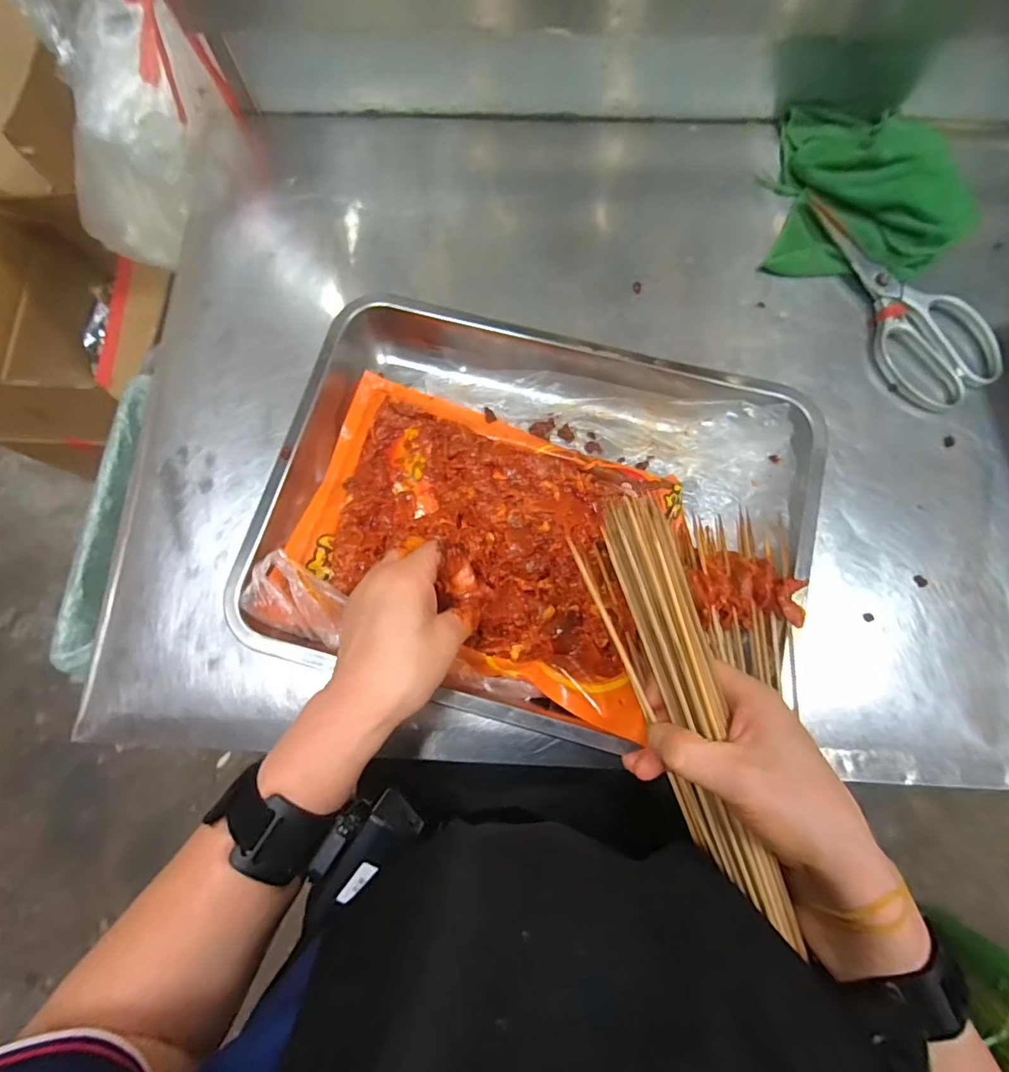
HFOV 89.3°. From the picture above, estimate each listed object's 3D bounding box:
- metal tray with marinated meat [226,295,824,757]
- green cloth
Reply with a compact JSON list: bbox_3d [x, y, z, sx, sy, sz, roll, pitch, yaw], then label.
[{"bbox_3d":[0.023,-0.027,0.383,0.380,0.070,0.304,14,77,4],"label":"metal tray with marinated meat"},{"bbox_3d":[0.336,-0.324,0.464,0.165,0.049,0.173,5,76,2],"label":"green cloth"}]

